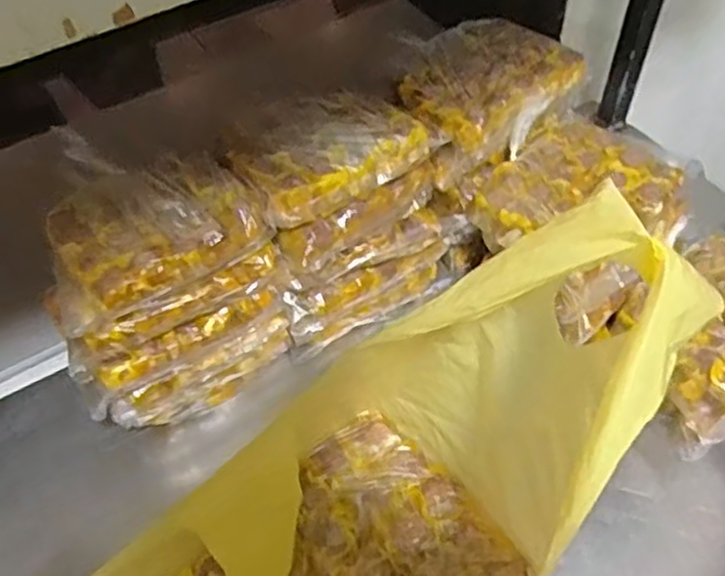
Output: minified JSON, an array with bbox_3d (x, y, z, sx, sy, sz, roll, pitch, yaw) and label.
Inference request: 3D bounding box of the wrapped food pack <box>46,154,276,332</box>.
[{"bbox_3d":[-0.158,-0.042,0.528,0.155,0.038,0.104,-28,55,-19],"label":"wrapped food pack"}]

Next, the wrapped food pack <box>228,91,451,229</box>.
[{"bbox_3d":[-0.024,-0.113,0.574,0.158,0.031,0.104,-30,56,-20],"label":"wrapped food pack"}]

